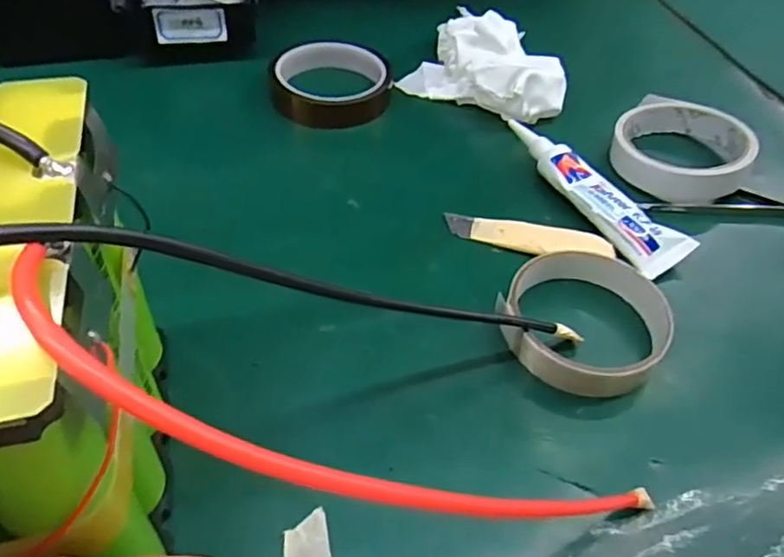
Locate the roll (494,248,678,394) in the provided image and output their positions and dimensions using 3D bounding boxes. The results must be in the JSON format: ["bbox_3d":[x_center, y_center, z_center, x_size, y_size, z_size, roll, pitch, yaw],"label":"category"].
[{"bbox_3d":[0.101,0.021,0.331,0.080,0.027,0.083,3,49,-3],"label":"roll"}]

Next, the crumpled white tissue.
[{"bbox_3d":[0.075,-0.162,0.474,0.119,0.044,0.076,30,53,20],"label":"crumpled white tissue"}]

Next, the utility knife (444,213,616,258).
[{"bbox_3d":[0.081,-0.025,0.377,0.098,0.009,0.023,8,59,14],"label":"utility knife"}]

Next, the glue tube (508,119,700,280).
[{"bbox_3d":[0.125,-0.056,0.400,0.031,0.015,0.141,-25,55,-24],"label":"glue tube"}]

